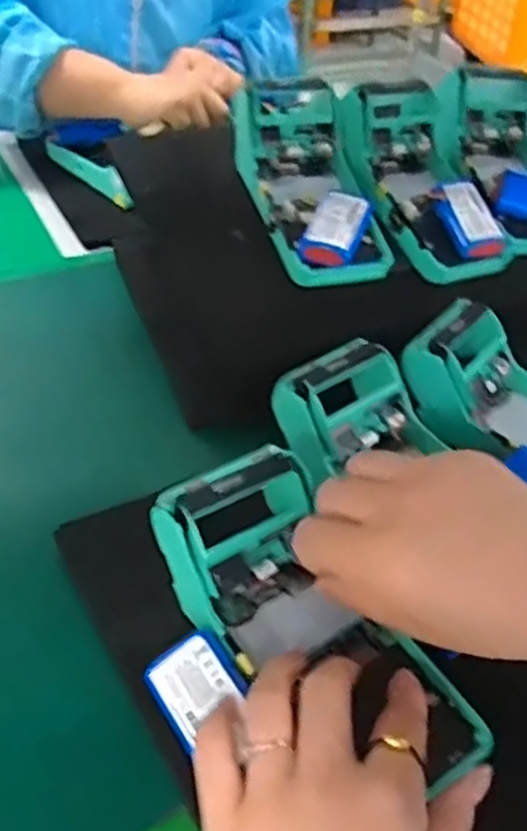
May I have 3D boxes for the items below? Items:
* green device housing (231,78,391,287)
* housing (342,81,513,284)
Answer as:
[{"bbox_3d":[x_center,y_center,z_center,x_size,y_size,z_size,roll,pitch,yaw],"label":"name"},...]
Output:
[{"bbox_3d":[0.037,-0.167,0.559,0.079,0.059,0.164,-10,65,-17],"label":"green device housing"},{"bbox_3d":[0.122,-0.183,0.587,0.094,0.062,0.179,-12,68,-19],"label":"housing"}]

